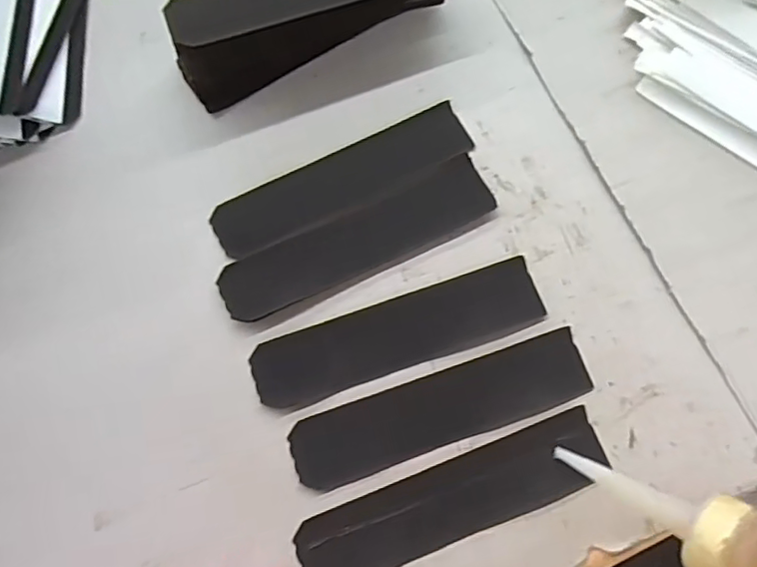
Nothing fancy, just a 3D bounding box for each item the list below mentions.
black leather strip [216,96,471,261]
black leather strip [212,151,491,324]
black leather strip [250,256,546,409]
[{"bbox_3d":[-0.018,-0.055,0.307,0.139,0.005,0.035,-26,68,-10],"label":"black leather strip"},{"bbox_3d":[-0.009,-0.022,0.293,0.141,0.005,0.033,-27,75,-10],"label":"black leather strip"},{"bbox_3d":[0.011,0.023,0.282,0.139,0.006,0.033,-18,78,-10],"label":"black leather strip"}]

